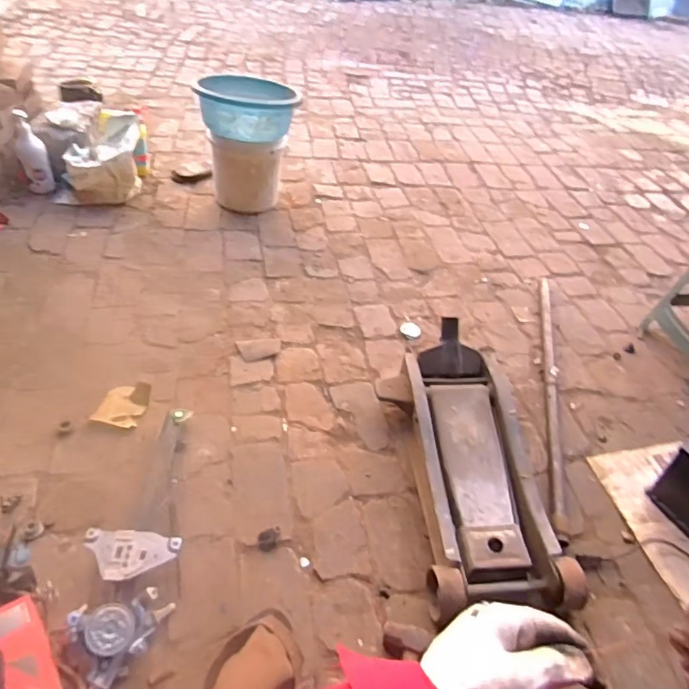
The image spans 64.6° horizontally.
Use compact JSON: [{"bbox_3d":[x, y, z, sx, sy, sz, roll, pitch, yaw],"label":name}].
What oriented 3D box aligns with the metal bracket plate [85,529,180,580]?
[{"bbox_3d":[-0.372,0.370,0.959,0.165,0.048,0.089,2,43,-6],"label":"metal bracket plate"}]

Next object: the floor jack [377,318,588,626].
[{"bbox_3d":[0.260,0.239,1.113,0.294,0.164,0.565,-1,45,-6],"label":"floor jack"}]

